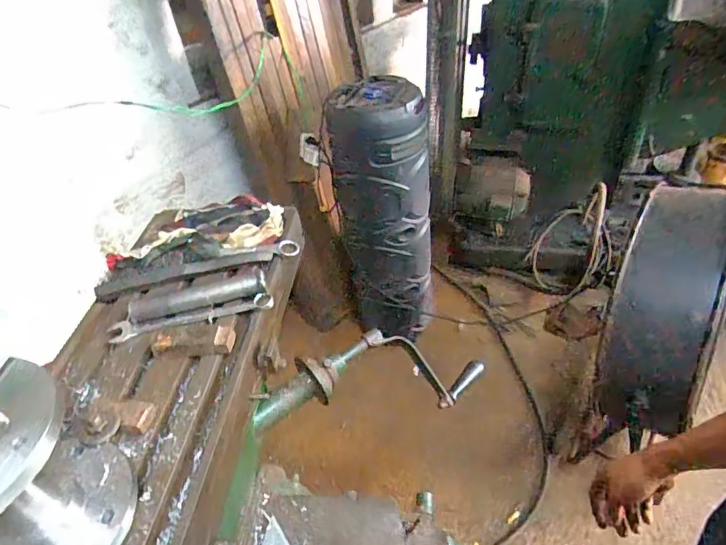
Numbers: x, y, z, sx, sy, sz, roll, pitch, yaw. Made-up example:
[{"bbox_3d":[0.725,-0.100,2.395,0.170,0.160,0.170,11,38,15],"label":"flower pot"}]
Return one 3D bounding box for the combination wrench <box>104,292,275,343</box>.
[{"bbox_3d":[-0.237,0.063,0.677,0.224,0.013,0.037,-10,42,-3],"label":"combination wrench"}]

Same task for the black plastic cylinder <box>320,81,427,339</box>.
[{"bbox_3d":[0.065,-0.167,1.600,0.283,0.823,0.261,-17,43,-10],"label":"black plastic cylinder"}]

